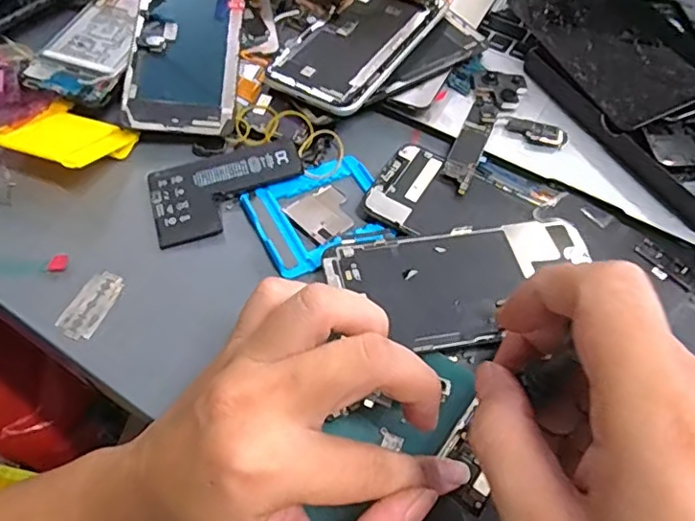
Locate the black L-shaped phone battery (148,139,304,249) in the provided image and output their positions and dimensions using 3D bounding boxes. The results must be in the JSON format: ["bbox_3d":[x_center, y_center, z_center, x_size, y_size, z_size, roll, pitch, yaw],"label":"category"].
[{"bbox_3d":[-0.075,-0.046,0.364,0.096,0.006,0.060,-17,65,-10],"label":"black L-shaped phone battery"}]

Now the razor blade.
[{"bbox_3d":[-0.142,0.024,0.320,0.022,0.004,0.042,22,57,6],"label":"razor blade"}]

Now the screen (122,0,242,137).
[{"bbox_3d":[-0.112,-0.154,0.407,0.069,0.006,0.147,4,66,-9],"label":"screen"}]

